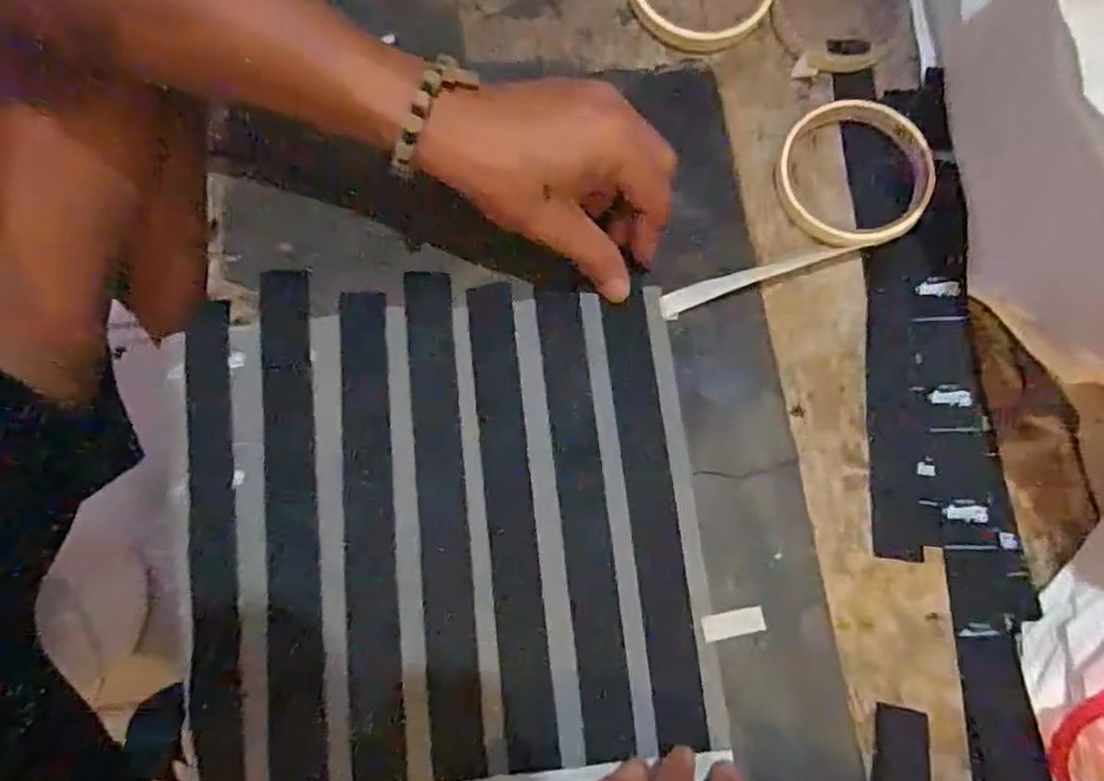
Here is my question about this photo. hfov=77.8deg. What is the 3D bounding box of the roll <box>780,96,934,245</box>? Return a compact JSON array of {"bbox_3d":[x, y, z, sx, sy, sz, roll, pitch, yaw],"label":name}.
[{"bbox_3d":[0.177,-0.127,0.400,0.086,0.017,0.090,0,76,0],"label":"roll"}]

